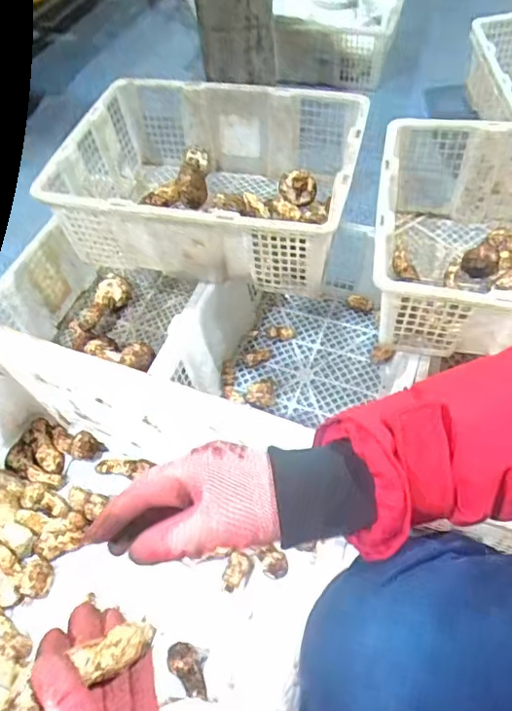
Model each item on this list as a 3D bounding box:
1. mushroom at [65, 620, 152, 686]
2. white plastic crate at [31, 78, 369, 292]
[{"bbox_3d":[-0.081,0.172,0.319,0.046,0.011,0.022,-13,48,-41],"label":"mushroom"},{"bbox_3d":[-0.076,-0.300,0.939,0.480,0.168,0.355,10,56,12],"label":"white plastic crate"}]

